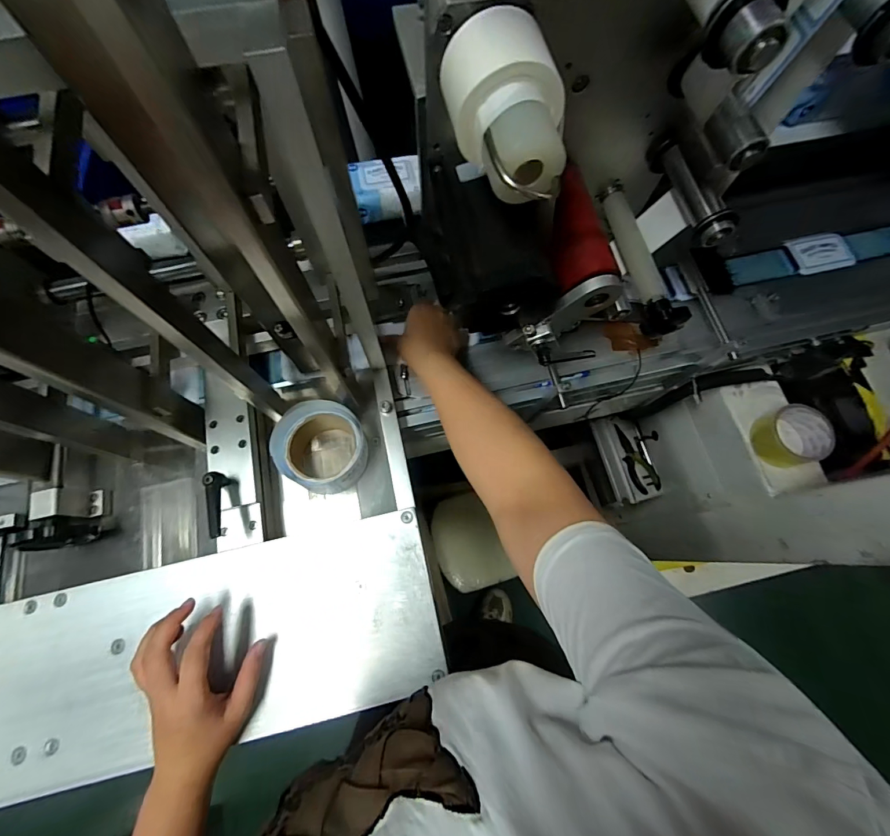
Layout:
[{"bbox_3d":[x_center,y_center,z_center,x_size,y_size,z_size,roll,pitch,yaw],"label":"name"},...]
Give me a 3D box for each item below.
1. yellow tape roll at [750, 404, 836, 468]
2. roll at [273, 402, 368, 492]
[{"bbox_3d":[0.521,0.027,0.623,0.085,0.057,0.085,0,71,0],"label":"yellow tape roll"},{"bbox_3d":[-0.148,0.035,0.507,0.106,0.059,0.101,0,71,0],"label":"roll"}]

